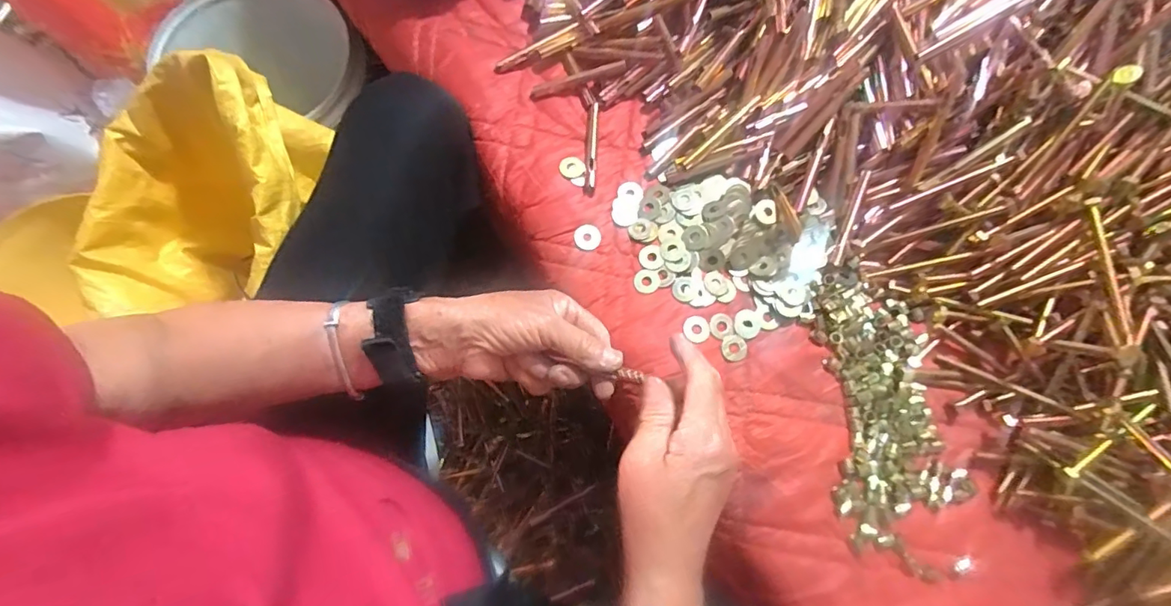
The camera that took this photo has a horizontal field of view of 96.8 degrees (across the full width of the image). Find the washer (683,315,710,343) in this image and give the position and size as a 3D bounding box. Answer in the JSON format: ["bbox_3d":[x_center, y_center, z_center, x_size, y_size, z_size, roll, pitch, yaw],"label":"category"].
[{"bbox_3d":[0.095,0.022,0.442,0.023,0.004,0.022,2,78,-8],"label":"washer"}]

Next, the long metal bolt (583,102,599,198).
[{"bbox_3d":[0.005,-0.142,0.475,0.010,0.009,0.096,3,74,0],"label":"long metal bolt"}]

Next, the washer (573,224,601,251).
[{"bbox_3d":[0.002,-0.058,0.460,0.023,0.004,0.023,0,88,-6],"label":"washer"}]

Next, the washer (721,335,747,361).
[{"bbox_3d":[0.124,0.037,0.434,0.021,0.004,0.022,-4,74,-2],"label":"washer"}]

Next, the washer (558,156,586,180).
[{"bbox_3d":[-0.012,-0.123,0.472,0.023,0.004,0.023,0,74,-1],"label":"washer"}]

